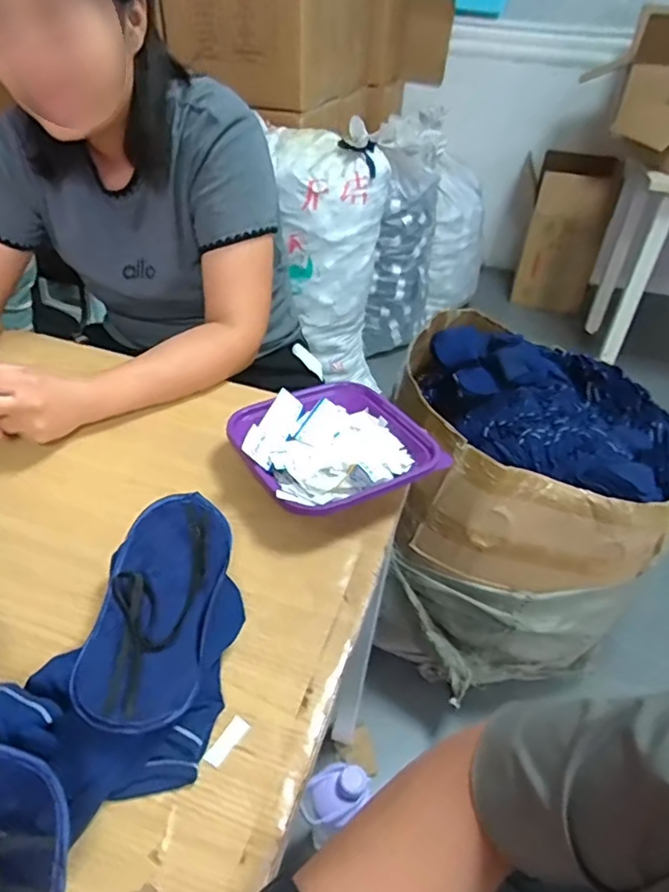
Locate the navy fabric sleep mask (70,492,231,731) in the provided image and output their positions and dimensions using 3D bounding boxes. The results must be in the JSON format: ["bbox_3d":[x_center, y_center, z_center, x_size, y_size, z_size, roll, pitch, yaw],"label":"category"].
[{"bbox_3d":[-0.131,0.116,0.423,0.096,0.042,0.173,6,39,2],"label":"navy fabric sleep mask"}]

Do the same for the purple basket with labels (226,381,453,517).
[{"bbox_3d":[-0.005,0.002,0.608,0.184,0.052,0.184,4,40,-3],"label":"purple basket with labels"}]

